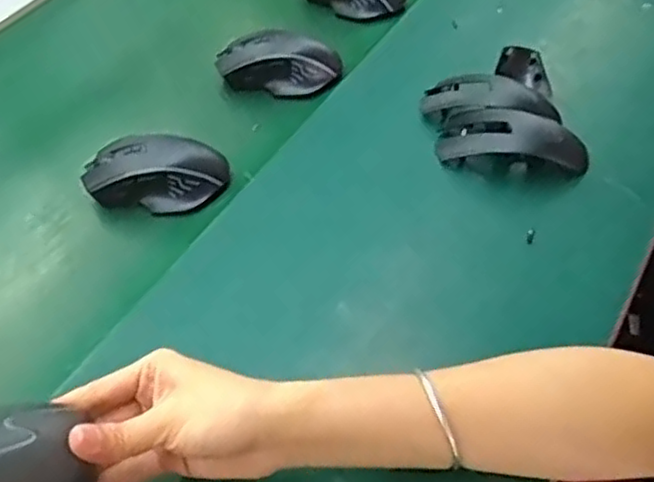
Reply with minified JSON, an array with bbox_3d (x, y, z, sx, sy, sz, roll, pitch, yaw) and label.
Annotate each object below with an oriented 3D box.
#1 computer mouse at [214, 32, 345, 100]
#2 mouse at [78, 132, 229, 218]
[{"bbox_3d":[-0.049,-0.174,0.678,0.120,0.038,0.058,17,54,18],"label":"computer mouse"},{"bbox_3d":[-0.143,-0.056,0.579,0.118,0.040,0.061,1,51,6],"label":"mouse"}]

